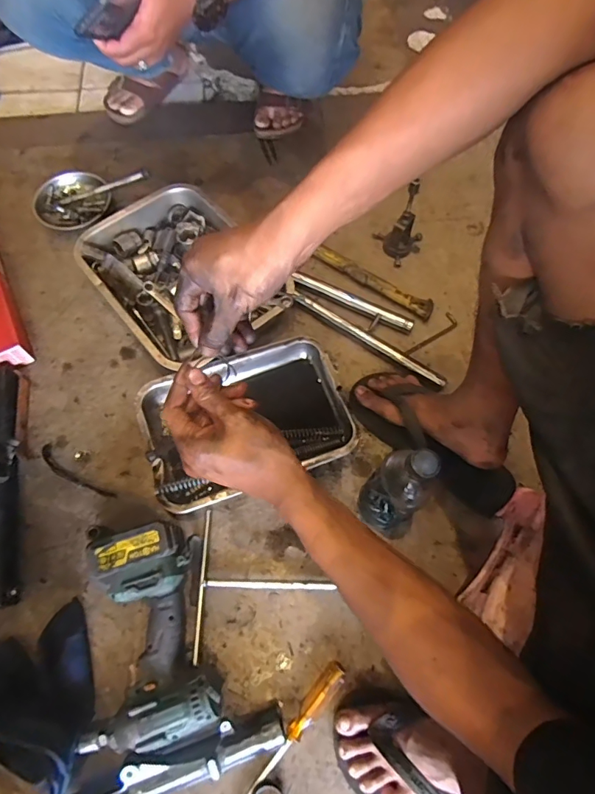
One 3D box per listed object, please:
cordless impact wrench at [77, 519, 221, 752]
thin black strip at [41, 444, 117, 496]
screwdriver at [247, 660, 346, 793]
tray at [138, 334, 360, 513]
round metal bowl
[{"bbox_3d":[-0.183,0.285,0.554,0.157,0.076,0.249,-8,66,-3],"label":"cordless impact wrench"},{"bbox_3d":[-0.335,0.117,0.667,0.142,0.004,0.026,30,69,12],"label":"thin black strip"},{"bbox_3d":[-0.004,0.408,0.531,0.025,0.025,0.188,36,71,15],"label":"screwdriver"},{"bbox_3d":[-0.079,0.035,0.681,0.300,0.051,0.217,-20,68,-8],"label":"tray"},{"bbox_3d":[-0.445,-0.380,0.883,0.143,0.042,0.142,-2,66,-1],"label":"round metal bowl"}]

